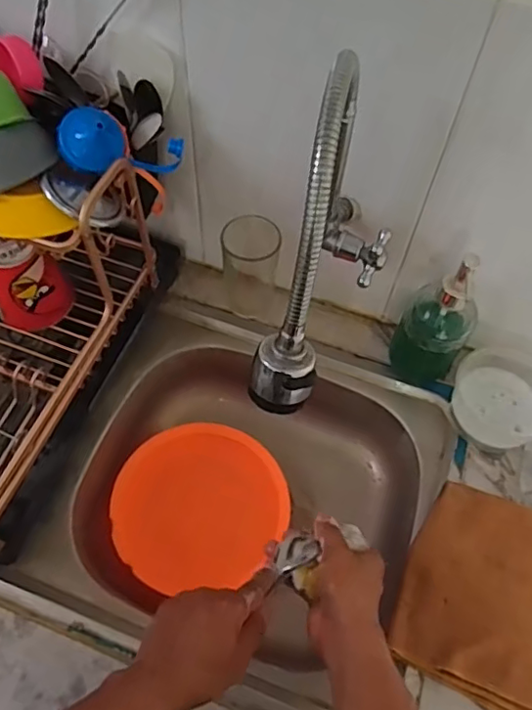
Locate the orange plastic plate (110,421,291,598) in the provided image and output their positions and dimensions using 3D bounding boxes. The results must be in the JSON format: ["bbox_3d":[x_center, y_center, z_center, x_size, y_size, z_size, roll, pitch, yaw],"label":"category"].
[{"bbox_3d":[-0.078,0.180,0.701,0.204,0.032,0.189,1,59,-2],"label":"orange plastic plate"}]

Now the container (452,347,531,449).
[{"bbox_3d":[0.274,0.050,0.662,0.112,0.065,0.106,1,59,-2],"label":"container"}]

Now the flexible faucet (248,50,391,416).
[{"bbox_3d":[0.057,-0.102,0.448,0.068,0.225,0.263,21,61,10],"label":"flexible faucet"}]

